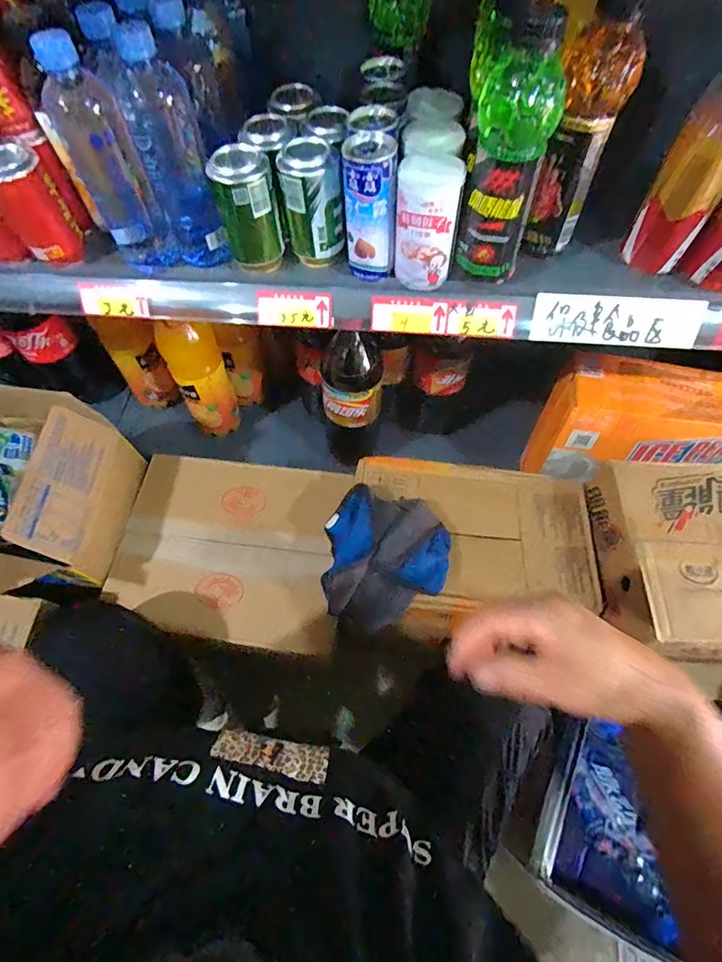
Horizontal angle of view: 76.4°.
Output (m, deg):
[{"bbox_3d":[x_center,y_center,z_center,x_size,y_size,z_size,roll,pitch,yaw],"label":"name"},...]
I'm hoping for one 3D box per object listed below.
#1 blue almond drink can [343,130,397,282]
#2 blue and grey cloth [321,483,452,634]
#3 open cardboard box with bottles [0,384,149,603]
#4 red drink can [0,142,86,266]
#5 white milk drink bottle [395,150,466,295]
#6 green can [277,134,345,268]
[{"bbox_3d":[0.010,-0.281,0.485,0.052,0.129,0.049,-1,62,2],"label":"blue almond drink can"},{"bbox_3d":[0.035,0.104,0.626,0.160,0.048,0.181,5,62,5],"label":"blue and grey cloth"},{"bbox_3d":[-0.523,0.019,0.687,0.287,0.186,0.277,6,62,5],"label":"open cardboard box with bottles"},{"bbox_3d":[-0.369,-0.306,0.521,0.060,0.107,0.063,-34,66,-15],"label":"red drink can"},{"bbox_3d":[0.070,-0.270,0.486,0.058,0.111,0.061,4,62,4],"label":"white milk drink bottle"},{"bbox_3d":[-0.056,-0.302,0.508,0.058,0.114,0.055,-18,63,-8],"label":"green can"}]

